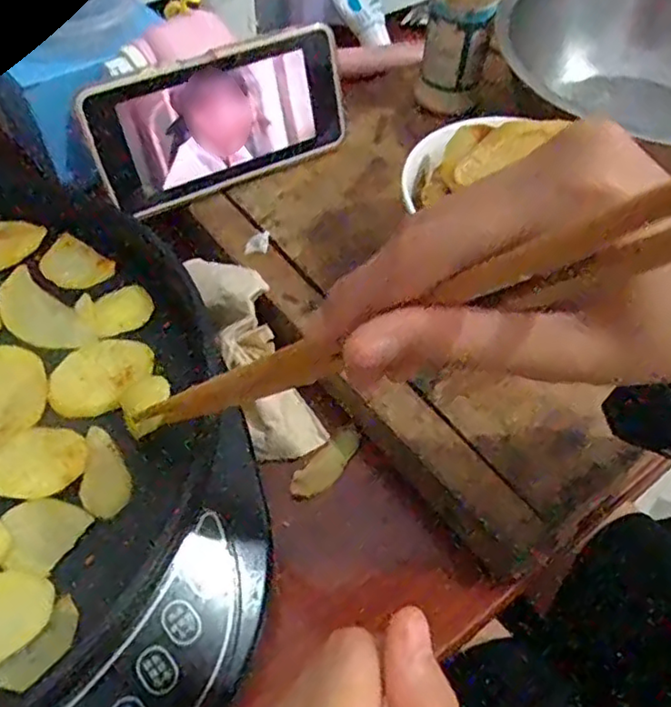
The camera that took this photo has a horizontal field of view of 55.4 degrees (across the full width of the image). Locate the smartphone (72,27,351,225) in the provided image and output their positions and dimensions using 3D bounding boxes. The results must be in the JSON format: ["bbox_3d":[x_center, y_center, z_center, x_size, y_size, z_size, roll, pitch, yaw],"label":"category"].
[{"bbox_3d":[-0.070,-0.146,0.402,0.164,0.080,0.013,-26,38,-19],"label":"smartphone"}]

